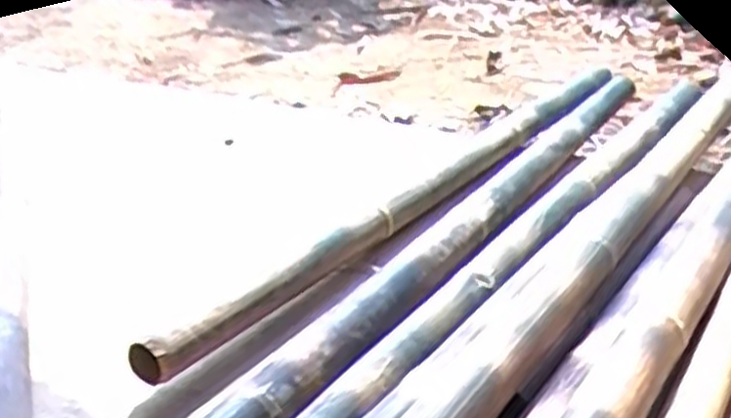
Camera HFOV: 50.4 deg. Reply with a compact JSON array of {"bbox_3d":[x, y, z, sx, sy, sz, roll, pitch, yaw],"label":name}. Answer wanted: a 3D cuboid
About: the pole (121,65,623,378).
[{"bbox_3d":[0.167,-0.083,1.420,0.053,0.062,1.472,16,31,32],"label":"pole"}]

